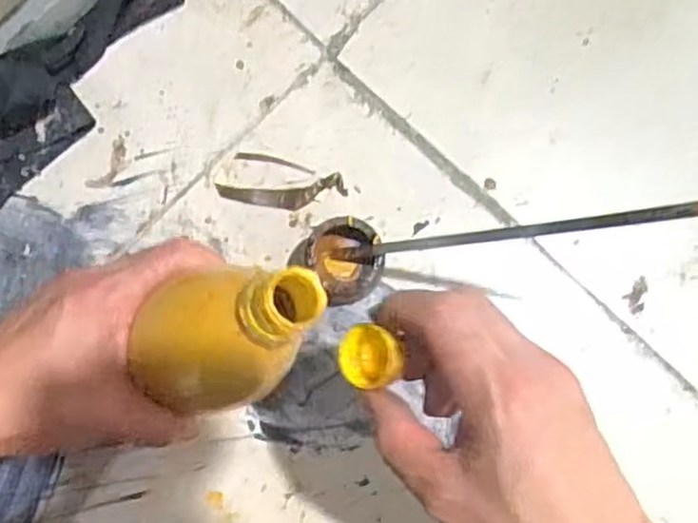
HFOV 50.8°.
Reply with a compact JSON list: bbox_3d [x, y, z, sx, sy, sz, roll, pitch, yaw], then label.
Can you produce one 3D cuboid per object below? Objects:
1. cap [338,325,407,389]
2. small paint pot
[{"bbox_3d":[0.012,0.044,0.345,0.030,0.018,0.030,-11,70,35],"label":"cap"},{"bbox_3d":[0.000,0.000,0.528,0.050,0.057,0.054,-19,82,-1],"label":"small paint pot"}]

